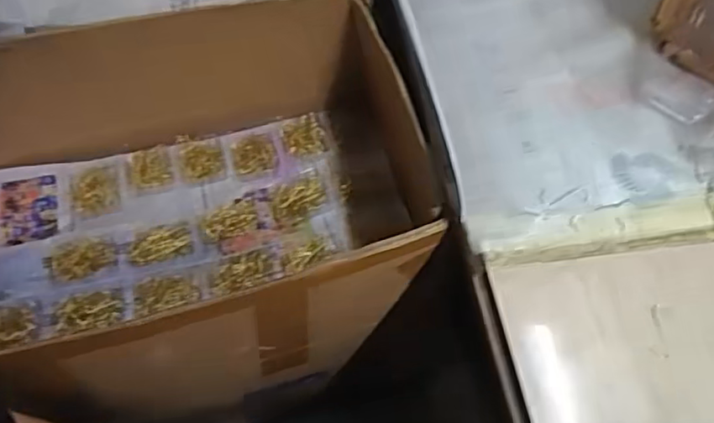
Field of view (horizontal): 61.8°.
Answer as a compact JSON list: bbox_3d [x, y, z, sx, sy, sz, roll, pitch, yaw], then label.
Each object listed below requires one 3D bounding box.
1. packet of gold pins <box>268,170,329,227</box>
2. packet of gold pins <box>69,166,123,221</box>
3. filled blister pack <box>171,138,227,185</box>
[{"bbox_3d":[-0.071,-0.017,0.728,0.071,0.014,0.063,-19,60,-10],"label":"packet of gold pins"},{"bbox_3d":[-0.322,-0.025,0.731,0.054,0.006,0.075,-16,60,-9],"label":"packet of gold pins"},{"bbox_3d":[-0.201,-0.065,0.763,0.061,0.013,0.069,-17,60,-9],"label":"filled blister pack"}]

